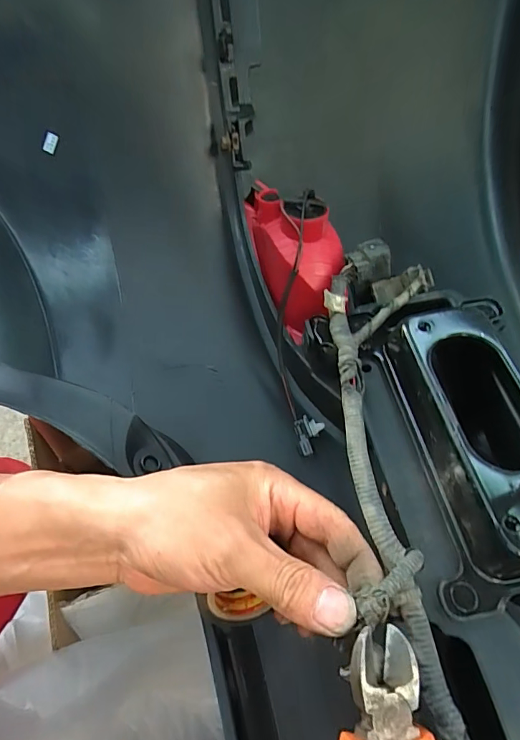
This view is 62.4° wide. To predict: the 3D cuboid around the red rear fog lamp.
[{"bbox_3d":[0.031,-0.112,0.401,0.063,0.112,0.119,-13,56,-10],"label":"red rear fog lamp"}]

